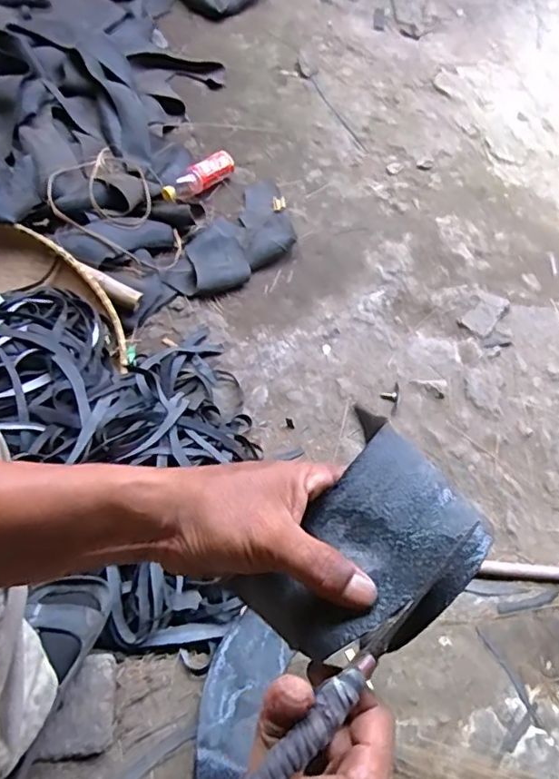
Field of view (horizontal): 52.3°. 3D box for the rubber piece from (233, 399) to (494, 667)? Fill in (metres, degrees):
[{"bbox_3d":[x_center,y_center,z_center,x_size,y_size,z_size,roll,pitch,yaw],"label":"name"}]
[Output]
[{"bbox_3d":[0.057,0.093,0.337,0.099,0.039,0.136,32,65,12],"label":"rubber piece"}]

